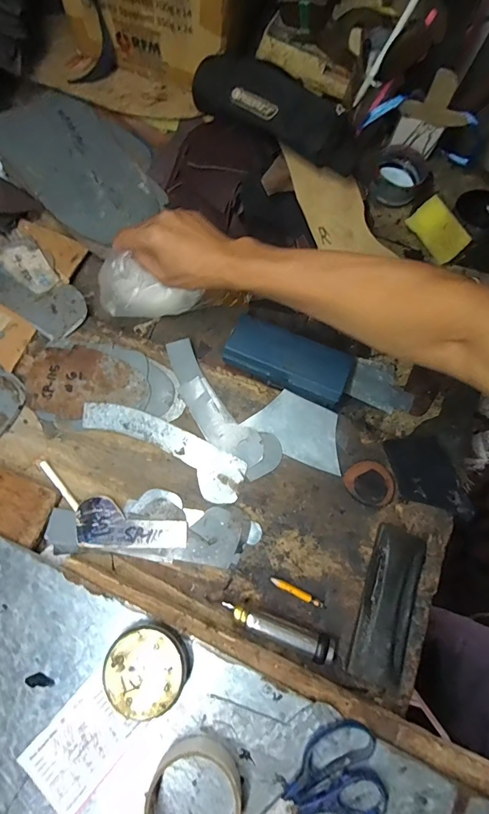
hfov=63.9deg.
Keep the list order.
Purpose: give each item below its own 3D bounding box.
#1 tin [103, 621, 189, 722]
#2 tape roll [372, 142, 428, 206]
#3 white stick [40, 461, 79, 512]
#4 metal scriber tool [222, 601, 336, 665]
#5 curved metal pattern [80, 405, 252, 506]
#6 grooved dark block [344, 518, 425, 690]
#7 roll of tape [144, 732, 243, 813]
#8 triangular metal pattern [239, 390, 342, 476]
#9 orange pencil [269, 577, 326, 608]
[{"bbox_3d":[-0.096,0.254,0.383,0.075,0.030,0.074,1,76,-3],"label":"tin"},{"bbox_3d":[0.228,-0.341,0.581,0.072,0.043,0.075,1,76,-3],"label":"tape roll"},{"bbox_3d":[-0.217,0.092,0.460,0.008,0.005,0.071,-40,81,-11],"label":"white stick"},{"bbox_3d":[0.034,0.232,0.407,0.116,0.023,0.023,19,76,2],"label":"metal scriber tool"},{"bbox_3d":[-0.098,0.048,0.472,0.205,0.005,0.056,26,73,4],"label":"curved metal pattern"},{"bbox_3d":[0.155,0.207,0.419,0.055,0.020,0.153,21,76,2],"label":"grooved dark block"},{"bbox_3d":[-0.043,0.350,0.350,0.080,0.027,0.084,1,76,-3],"label":"roll of tape"},{"bbox_3d":[0.067,0.025,0.482,0.119,0.007,0.072,26,76,4],"label":"triangular metal pattern"},{"bbox_3d":[0.058,0.202,0.427,0.064,0.008,0.009,24,76,3],"label":"orange pencil"}]

